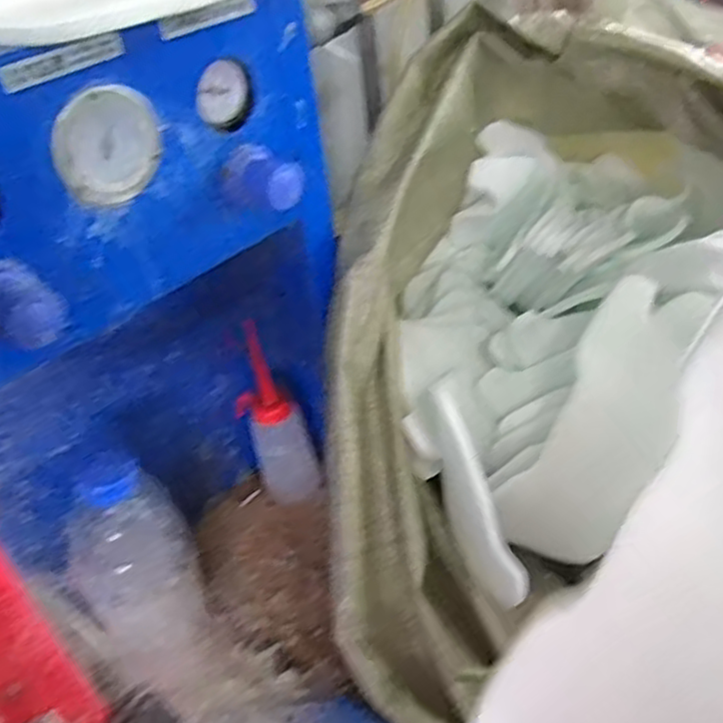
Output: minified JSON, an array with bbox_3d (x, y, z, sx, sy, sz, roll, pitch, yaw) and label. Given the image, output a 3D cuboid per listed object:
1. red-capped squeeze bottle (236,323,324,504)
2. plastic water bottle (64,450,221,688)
[{"bbox_3d":[-0.078,0.050,0.648,0.049,0.169,0.058,-23,41,-18],"label":"red-capped squeeze bottle"},{"bbox_3d":[-0.164,0.158,0.541,0.084,0.164,0.076,-23,41,-18],"label":"plastic water bottle"}]

